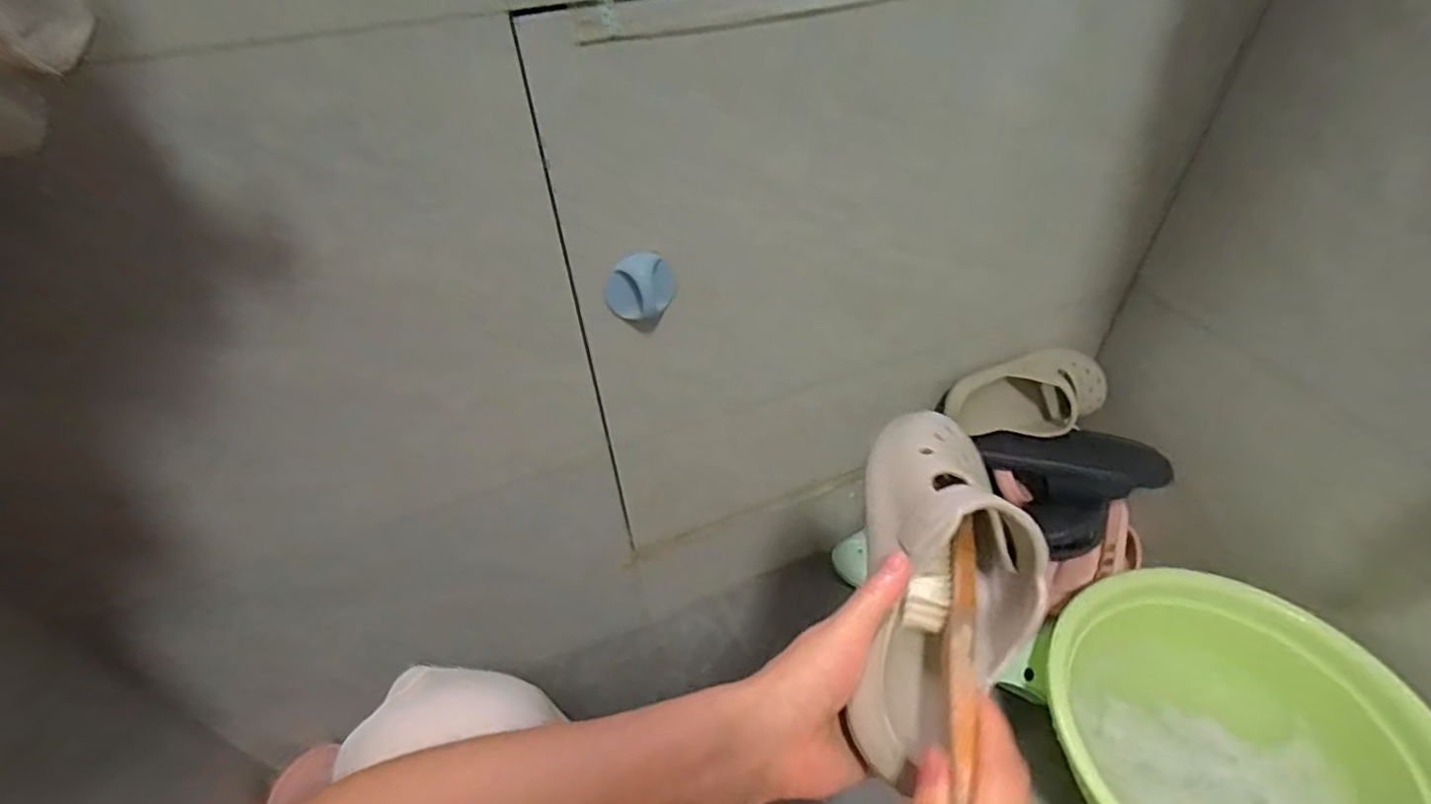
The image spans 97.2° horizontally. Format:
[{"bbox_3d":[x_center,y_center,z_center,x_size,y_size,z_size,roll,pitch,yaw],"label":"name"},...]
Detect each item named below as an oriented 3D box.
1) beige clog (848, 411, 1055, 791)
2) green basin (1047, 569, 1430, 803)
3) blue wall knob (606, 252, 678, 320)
[{"bbox_3d":[0.136,0.101,0.380,0.107,0.092,0.231,14,48,17],"label":"beige clog"},{"bbox_3d":[0.532,0.342,0.649,0.340,0.166,0.357,-1,41,1],"label":"green basin"},{"bbox_3d":[-0.058,-0.097,0.526,0.062,0.054,0.022,-26,47,-25],"label":"blue wall knob"}]

